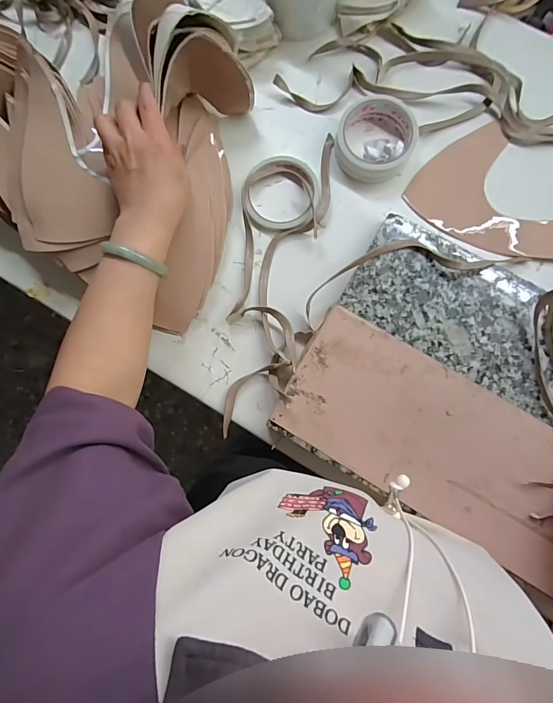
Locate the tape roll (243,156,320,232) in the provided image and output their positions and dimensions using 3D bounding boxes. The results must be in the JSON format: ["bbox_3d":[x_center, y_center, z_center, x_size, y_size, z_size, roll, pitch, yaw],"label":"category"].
[{"bbox_3d":[0.007,-0.193,0.455,0.088,0.017,0.093,0,83,3],"label":"tape roll"}]

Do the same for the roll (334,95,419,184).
[{"bbox_3d":[0.113,-0.250,0.441,0.086,0.032,0.092,0,83,3],"label":"roll"}]

